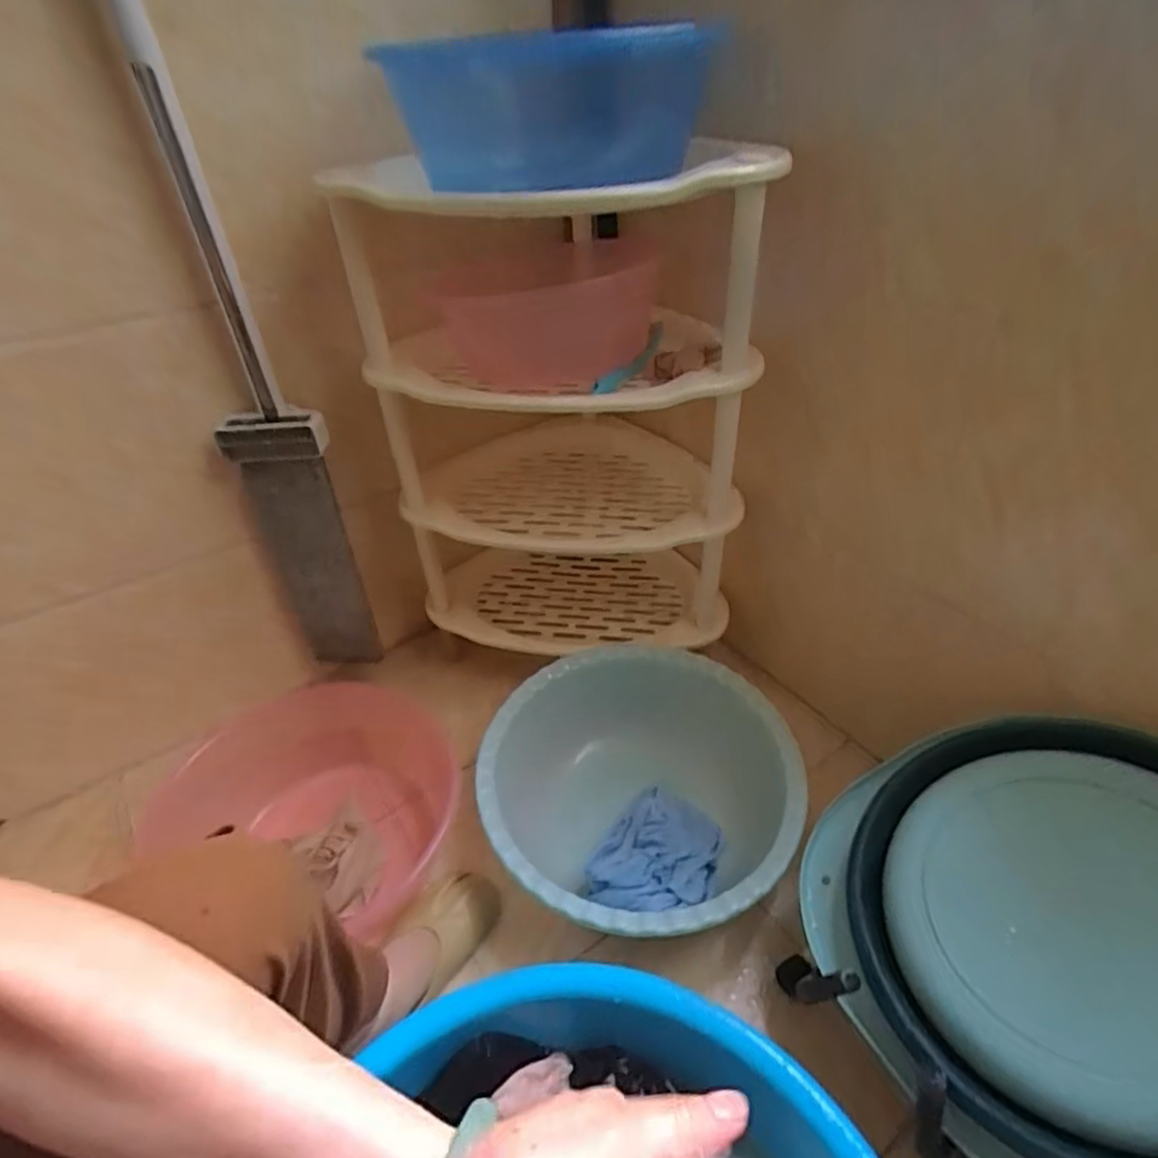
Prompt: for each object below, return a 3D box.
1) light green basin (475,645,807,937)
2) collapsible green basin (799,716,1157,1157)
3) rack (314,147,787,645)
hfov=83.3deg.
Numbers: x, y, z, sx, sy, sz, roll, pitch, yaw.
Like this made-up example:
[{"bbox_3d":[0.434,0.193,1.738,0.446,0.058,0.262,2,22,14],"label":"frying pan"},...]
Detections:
[{"bbox_3d":[0.074,0.274,0.817,0.363,0.165,0.365,-2,38,2],"label":"light green basin"},{"bbox_3d":[0.391,0.275,0.517,0.393,0.086,0.377,-37,40,1],"label":"collapsible green basin"},{"bbox_3d":[-0.020,-0.183,0.873,0.454,0.609,0.310,-12,38,-10],"label":"rack"}]

